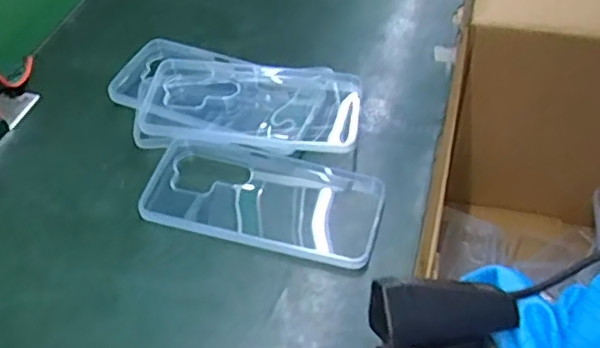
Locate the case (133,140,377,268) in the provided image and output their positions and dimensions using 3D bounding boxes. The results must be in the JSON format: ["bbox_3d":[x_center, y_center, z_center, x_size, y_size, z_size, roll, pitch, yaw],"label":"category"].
[{"bbox_3d":[-0.029,0.017,0.469,0.172,0.017,0.083,10,50,11],"label":"case"}]

